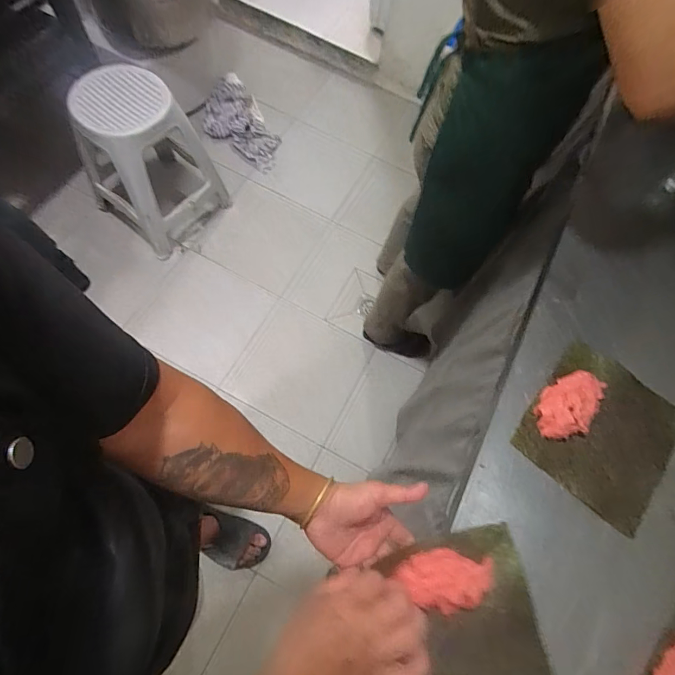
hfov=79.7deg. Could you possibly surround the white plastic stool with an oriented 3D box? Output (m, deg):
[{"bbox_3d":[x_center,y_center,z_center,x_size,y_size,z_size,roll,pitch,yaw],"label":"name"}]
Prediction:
[{"bbox_3d":[-0.606,-0.562,1.326,0.295,0.482,0.337,41,70,11],"label":"white plastic stool"}]

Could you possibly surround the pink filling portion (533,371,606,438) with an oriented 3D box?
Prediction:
[{"bbox_3d":[0.312,0.085,0.538,0.062,0.031,0.115,44,71,12],"label":"pink filling portion"}]

